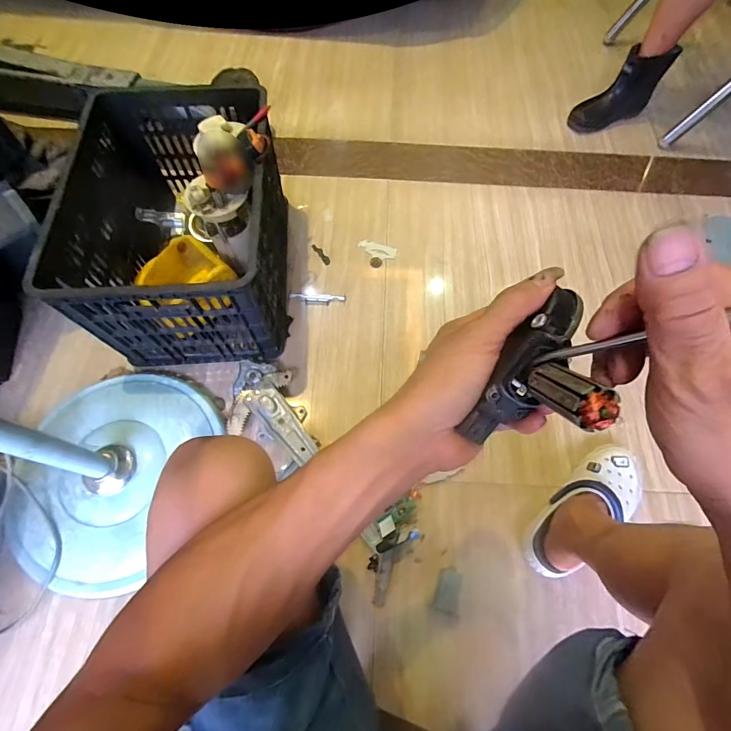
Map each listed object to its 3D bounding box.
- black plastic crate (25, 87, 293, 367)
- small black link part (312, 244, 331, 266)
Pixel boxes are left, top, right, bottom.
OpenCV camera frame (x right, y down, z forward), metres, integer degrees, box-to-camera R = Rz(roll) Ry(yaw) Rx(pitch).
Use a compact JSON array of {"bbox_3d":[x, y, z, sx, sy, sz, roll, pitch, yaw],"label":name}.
[{"bbox_3d":[-0.366,-0.290,0.809,0.369,0.301,0.518,0,68,-1],"label":"black plastic crate"},{"bbox_3d":[-0.111,-0.281,0.960,0.019,0.004,0.071,-32,72,-15],"label":"small black link part"}]

